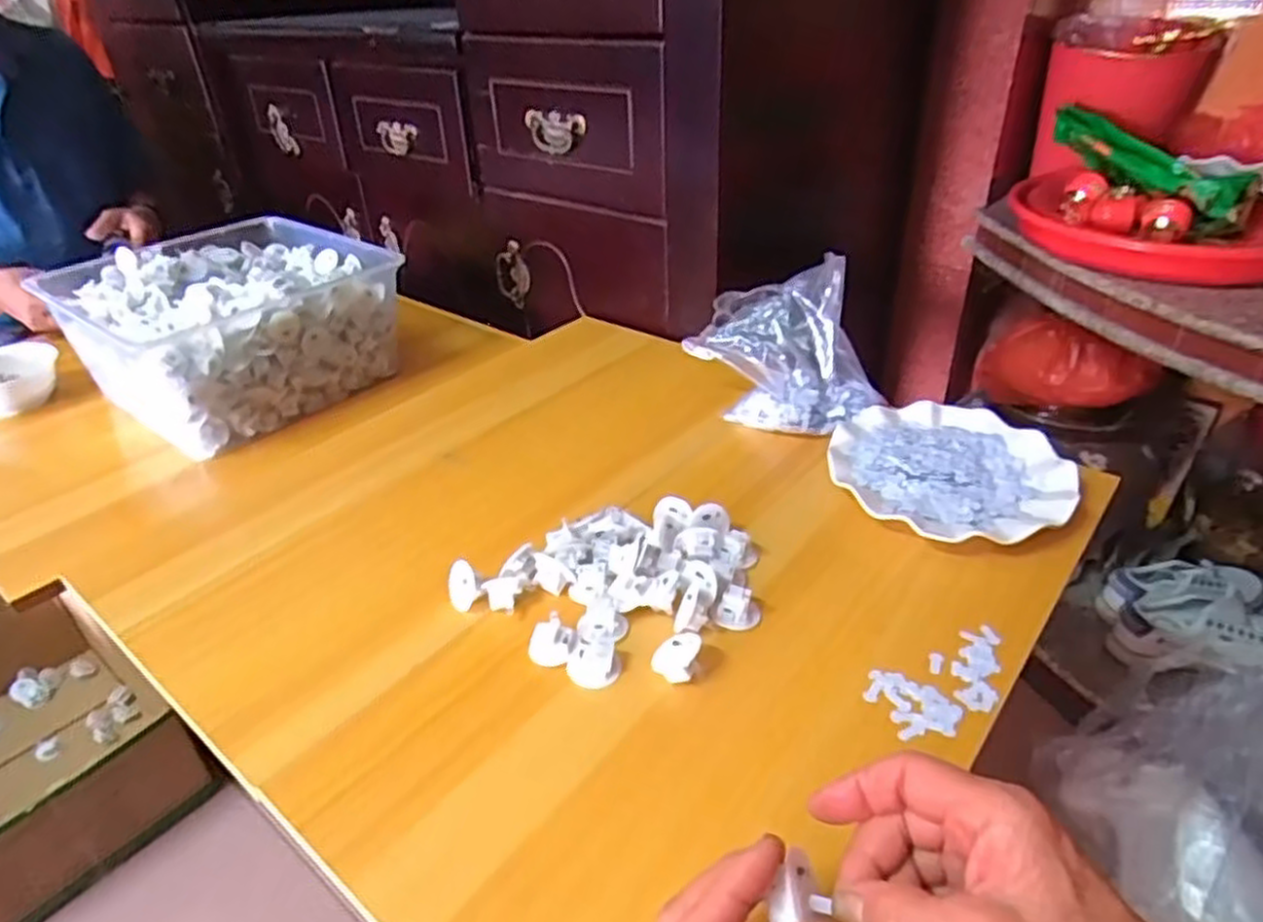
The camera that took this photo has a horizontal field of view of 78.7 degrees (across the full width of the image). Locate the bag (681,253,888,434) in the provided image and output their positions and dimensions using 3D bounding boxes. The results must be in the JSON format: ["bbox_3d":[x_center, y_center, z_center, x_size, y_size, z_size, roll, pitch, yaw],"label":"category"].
[{"bbox_3d":[0.143,-0.108,0.710,0.114,0.117,0.147,-26,41,-31],"label":"bag"}]

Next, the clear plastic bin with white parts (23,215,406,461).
[{"bbox_3d":[-0.457,-0.160,0.893,0.292,0.138,0.290,24,42,33],"label":"clear plastic bin with white parts"}]

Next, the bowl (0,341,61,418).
[{"bbox_3d":[-0.725,-0.094,0.895,0.115,0.049,0.097,-31,43,-35],"label":"bowl"}]

